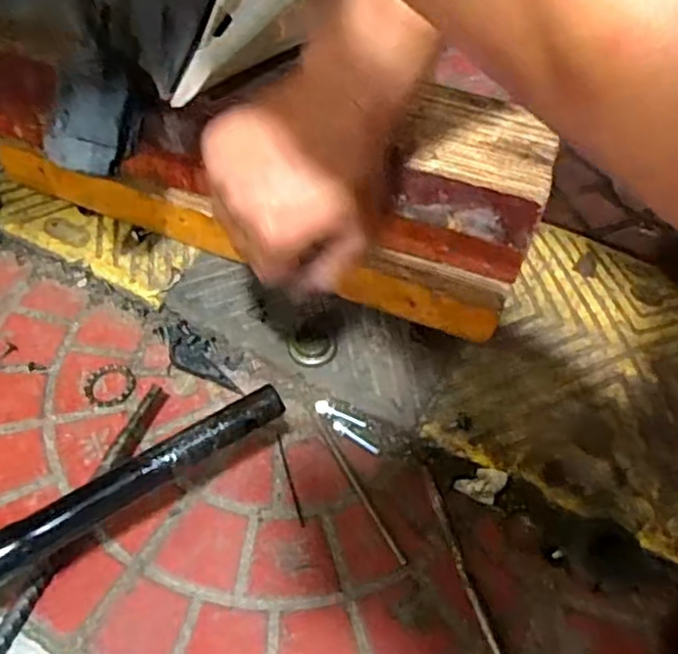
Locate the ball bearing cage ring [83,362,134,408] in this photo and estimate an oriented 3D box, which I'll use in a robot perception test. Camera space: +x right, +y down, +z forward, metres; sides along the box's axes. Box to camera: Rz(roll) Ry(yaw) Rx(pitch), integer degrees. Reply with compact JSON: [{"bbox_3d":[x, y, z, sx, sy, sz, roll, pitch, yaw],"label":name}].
[{"bbox_3d":[-0.185,0.047,0.538,0.039,0.004,0.039,1,54,-1],"label":"ball bearing cage ring"}]

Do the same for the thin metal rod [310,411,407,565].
[{"bbox_3d":[0.012,0.117,0.499,0.006,0.004,0.134,-24,58,-19],"label":"thin metal rod"}]

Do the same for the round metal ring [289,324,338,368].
[{"bbox_3d":[-0.022,0.016,0.557,0.038,0.006,0.040,1,54,-1],"label":"round metal ring"}]

